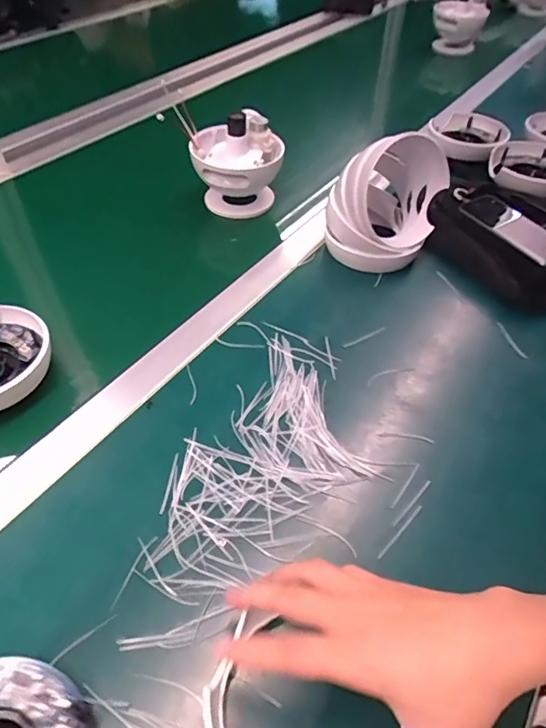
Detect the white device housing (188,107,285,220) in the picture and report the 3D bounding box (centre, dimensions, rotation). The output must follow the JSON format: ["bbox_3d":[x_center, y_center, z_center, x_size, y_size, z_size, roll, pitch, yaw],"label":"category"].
[{"bbox_3d":[-0.045,-0.252,0.631,0.108,0.107,0.099,-3,47,-4],"label":"white device housing"}]

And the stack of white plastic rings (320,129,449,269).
[{"bbox_3d":[0.126,-0.182,0.551,0.099,0.121,0.114,27,52,23],"label":"stack of white plastic rings"}]

